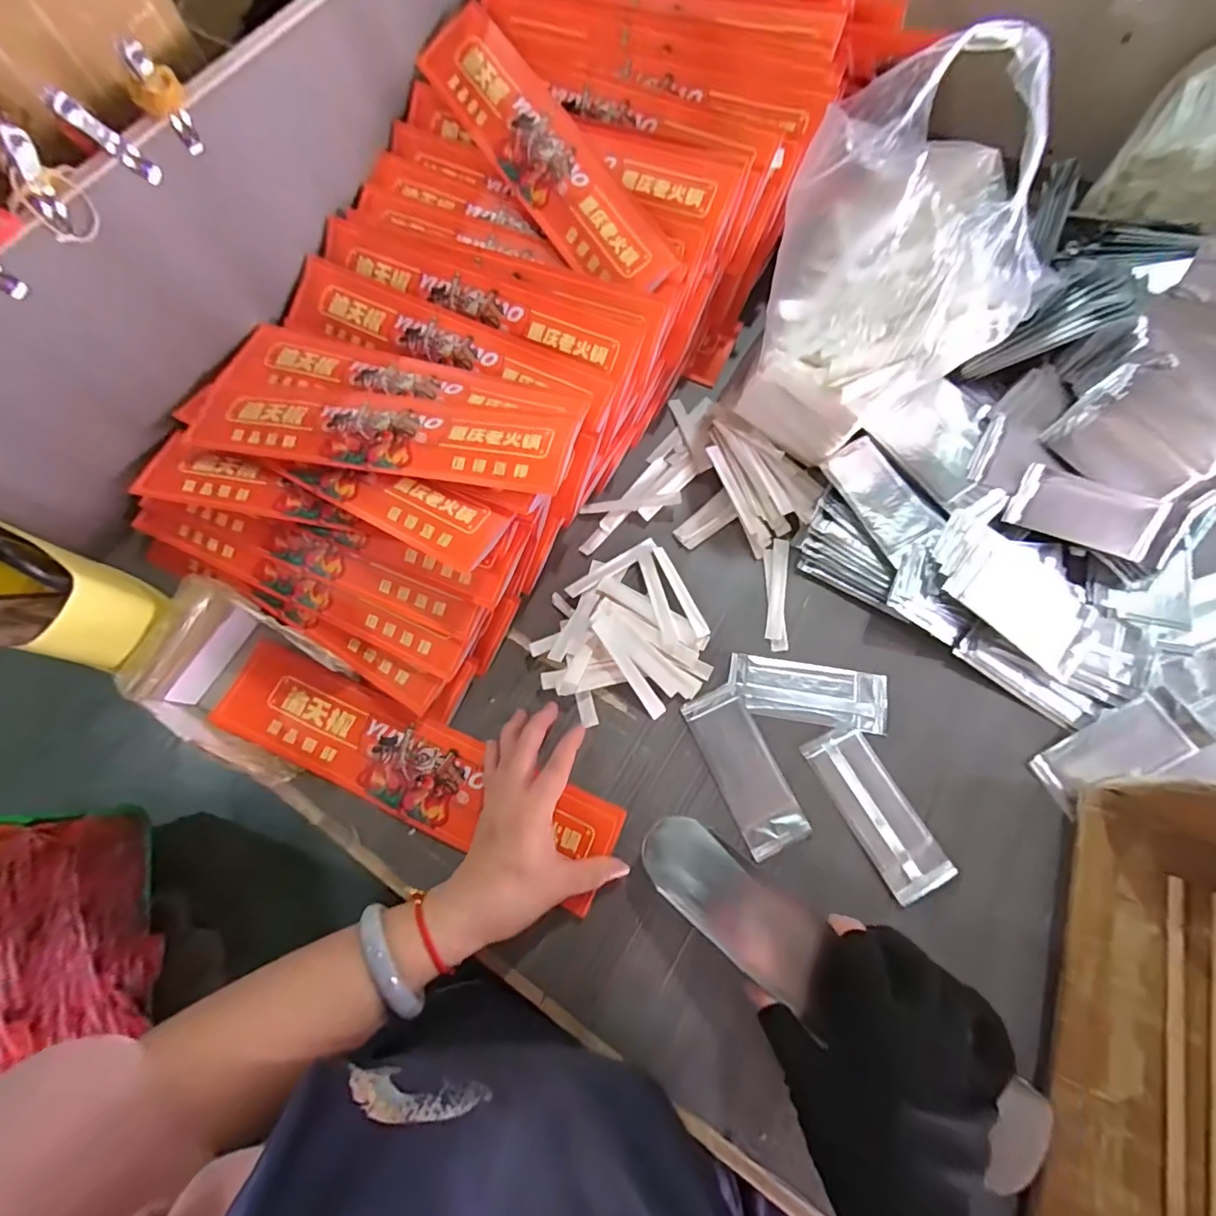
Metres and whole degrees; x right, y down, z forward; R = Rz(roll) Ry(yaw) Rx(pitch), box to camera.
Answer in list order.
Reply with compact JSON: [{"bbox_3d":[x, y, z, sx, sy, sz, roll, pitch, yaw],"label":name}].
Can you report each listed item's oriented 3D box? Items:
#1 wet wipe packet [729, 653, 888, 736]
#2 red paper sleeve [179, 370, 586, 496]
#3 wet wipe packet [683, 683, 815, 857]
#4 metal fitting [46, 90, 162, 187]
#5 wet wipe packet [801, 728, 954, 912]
[{"bbox_3d":[0.161,0.068,0.427,0.122,0.007,0.048,8,73,6],"label":"wet wipe packet"},{"bbox_3d":[-0.190,-0.143,0.429,0.332,0.008,0.075,12,77,12],"label":"red paper sleeve"},{"bbox_3d":[0.105,0.123,0.409,0.047,0.008,0.123,-24,73,-4],"label":"wet wipe packet"},{"bbox_3d":[-0.336,-0.315,0.356,0.008,0.064,0.015,30,96,15],"label":"metal fitting"},{"bbox_3d":[0.201,0.150,0.397,0.048,0.010,0.122,-28,73,-6],"label":"wet wipe packet"}]

